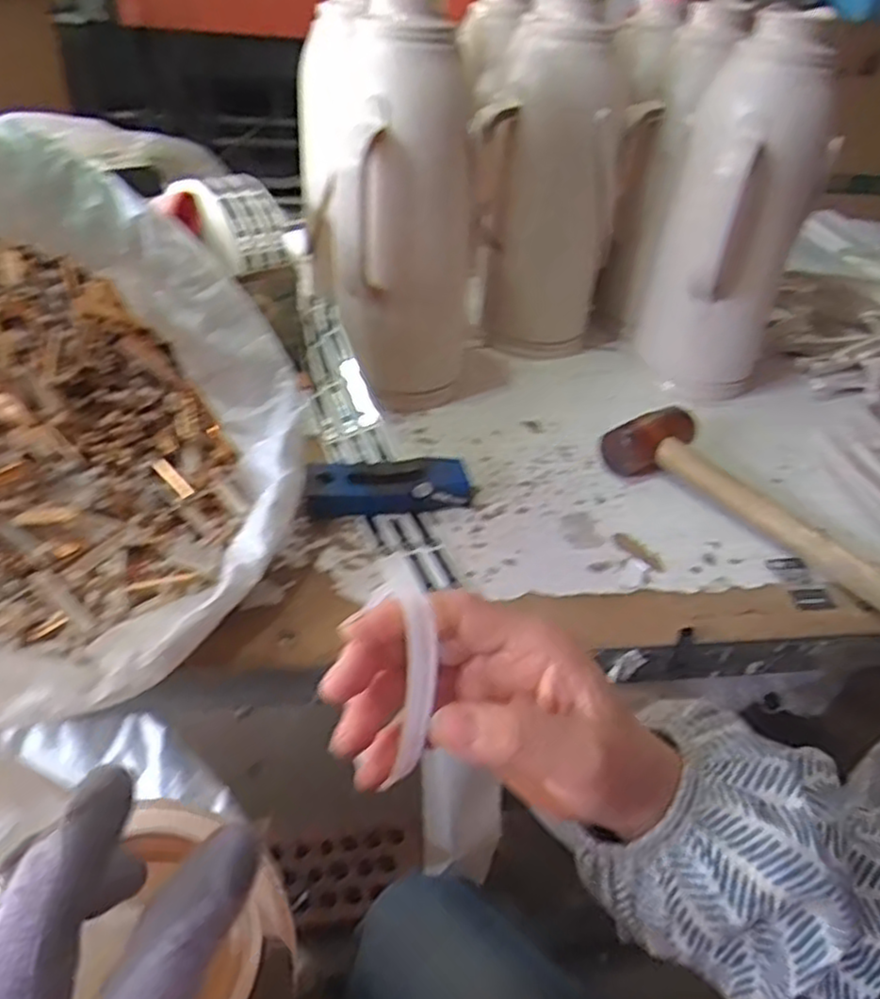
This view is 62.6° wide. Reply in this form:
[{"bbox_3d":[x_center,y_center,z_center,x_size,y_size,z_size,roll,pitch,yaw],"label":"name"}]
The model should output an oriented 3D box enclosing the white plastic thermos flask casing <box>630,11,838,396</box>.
[{"bbox_3d":[0.285,-0.265,0.710,0.134,0.318,0.116,17,38,14],"label":"white plastic thermos flask casing"}]

